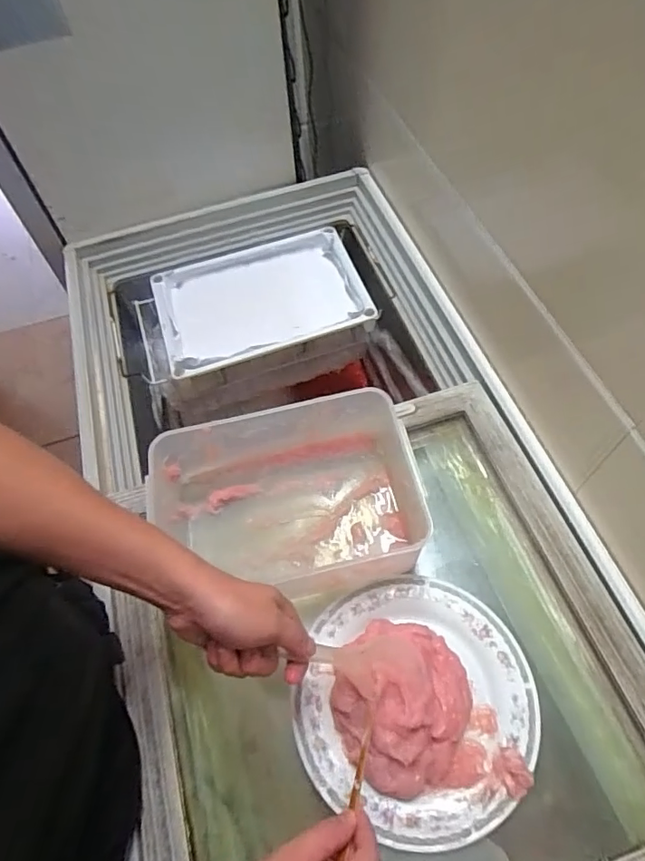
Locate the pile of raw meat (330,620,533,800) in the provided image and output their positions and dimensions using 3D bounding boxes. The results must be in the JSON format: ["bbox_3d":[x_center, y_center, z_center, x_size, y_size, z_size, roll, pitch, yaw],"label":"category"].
[{"bbox_3d":[0.095,0.286,0.511,0.141,0.077,0.192,-31,62,-15],"label":"pile of raw meat"}]

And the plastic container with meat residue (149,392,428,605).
[{"bbox_3d":[-0.038,0.091,0.631,0.302,0.120,0.205,-11,59,-3],"label":"plastic container with meat residue"}]

